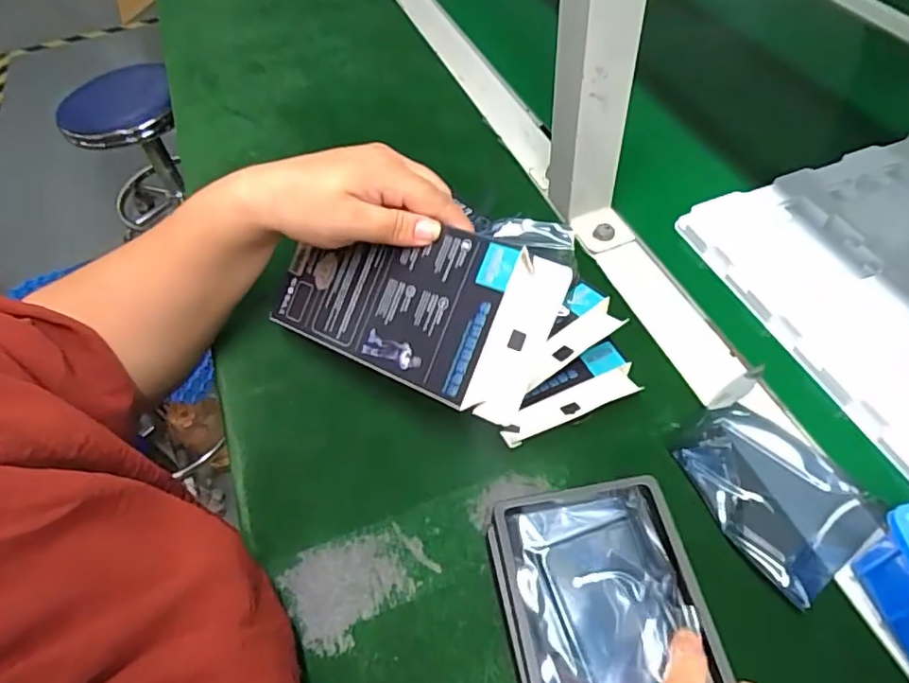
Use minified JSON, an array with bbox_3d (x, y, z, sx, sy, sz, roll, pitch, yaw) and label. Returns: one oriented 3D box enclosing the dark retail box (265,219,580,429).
[{"bbox_3d":[-0.031,-0.025,0.361,0.181,0.027,0.092,20,91,28],"label":"dark retail box"}]

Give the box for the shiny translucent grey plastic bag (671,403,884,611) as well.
[{"bbox_3d":[0.183,0.084,0.343,0.082,0.005,0.103,-32,57,-17],"label":"shiny translucent grey plastic bag"}]

